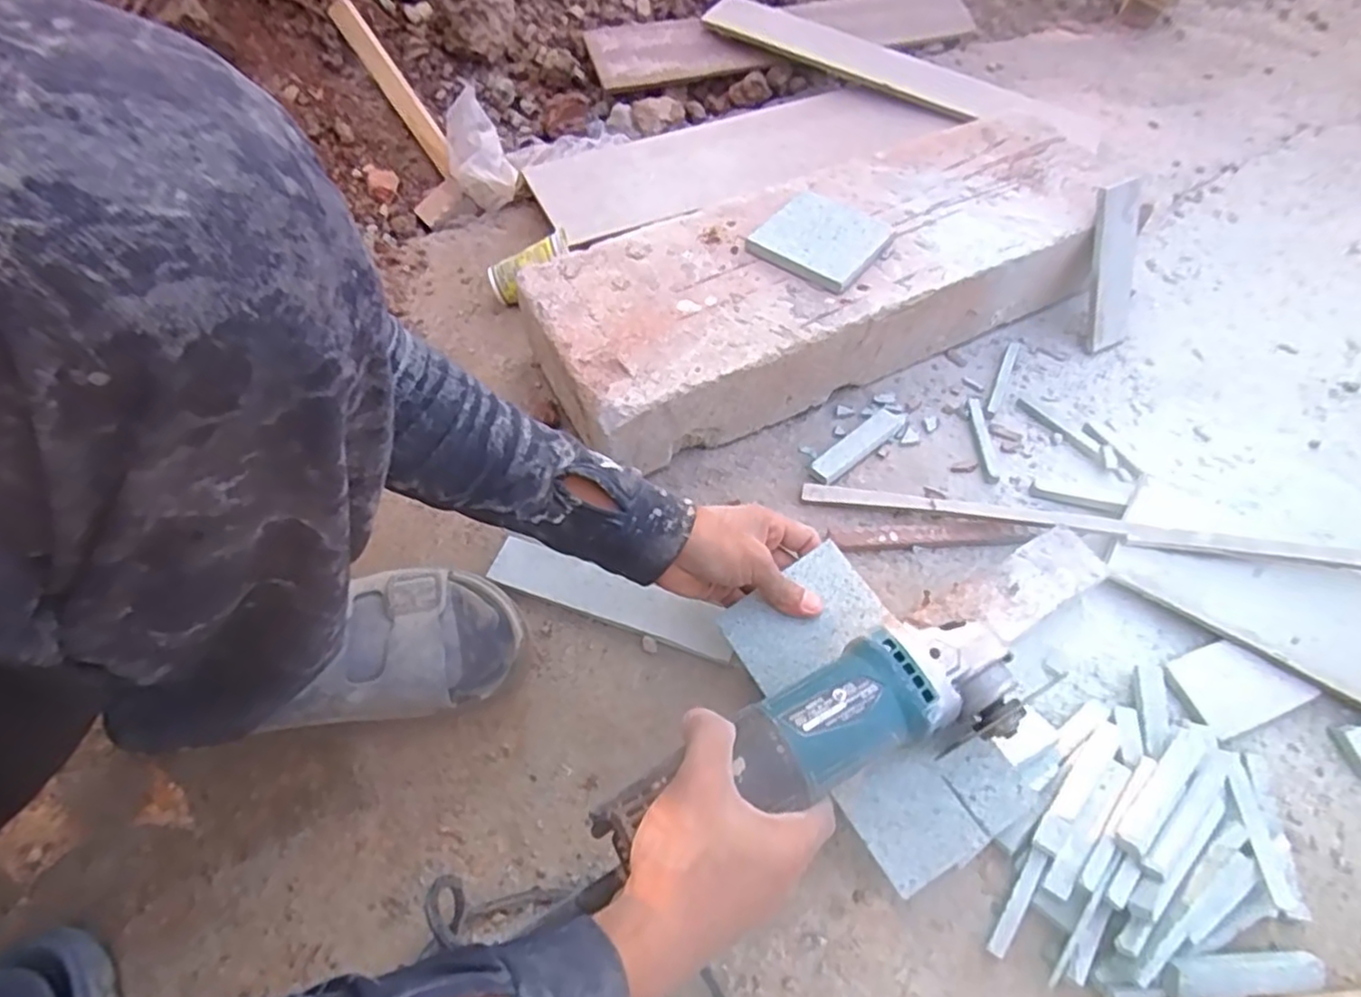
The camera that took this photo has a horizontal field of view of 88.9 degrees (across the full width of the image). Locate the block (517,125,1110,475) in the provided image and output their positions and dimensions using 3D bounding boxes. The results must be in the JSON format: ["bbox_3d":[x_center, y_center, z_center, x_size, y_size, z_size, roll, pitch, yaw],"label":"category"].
[{"bbox_3d":[0.148,-0.215,0.678,0.578,0.108,0.203,-23,60,-17],"label":"block"}]

